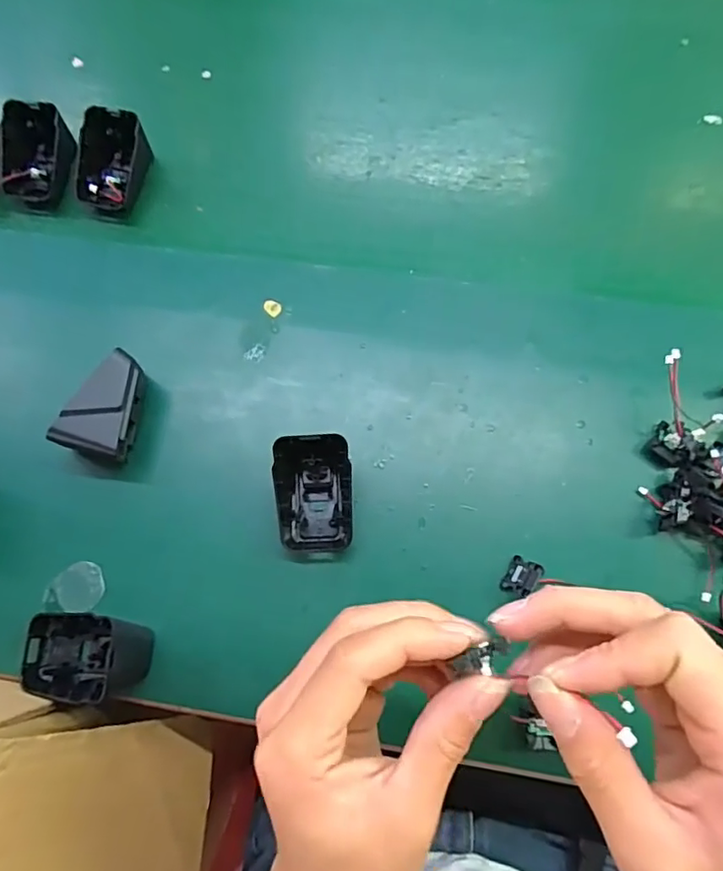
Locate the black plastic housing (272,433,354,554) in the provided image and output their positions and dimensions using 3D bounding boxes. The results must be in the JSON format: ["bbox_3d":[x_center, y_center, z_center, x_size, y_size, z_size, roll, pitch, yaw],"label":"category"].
[{"bbox_3d":[-0.028,0.035,0.332,0.043,0.040,0.061,-2,72,1],"label":"black plastic housing"}]

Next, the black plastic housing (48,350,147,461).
[{"bbox_3d":[-0.158,-0.017,0.353,0.033,0.048,0.062,11,72,5],"label":"black plastic housing"}]

